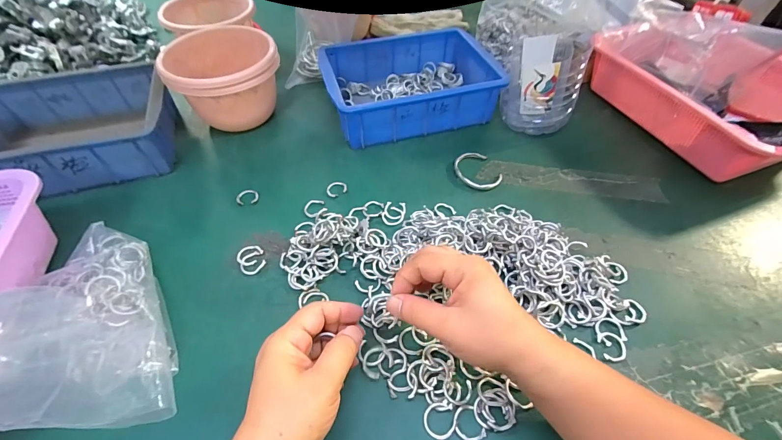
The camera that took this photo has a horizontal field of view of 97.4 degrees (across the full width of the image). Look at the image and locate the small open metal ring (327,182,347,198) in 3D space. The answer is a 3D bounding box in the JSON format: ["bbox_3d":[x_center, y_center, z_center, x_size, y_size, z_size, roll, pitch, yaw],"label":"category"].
[{"bbox_3d":[-0.070,-0.040,0.441,0.026,0.007,0.022,-36,61,-26],"label":"small open metal ring"}]

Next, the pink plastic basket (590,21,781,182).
[{"bbox_3d":[0.446,-0.172,0.481,0.204,0.104,0.287,-16,54,-14],"label":"pink plastic basket"}]

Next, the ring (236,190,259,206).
[{"bbox_3d":[-0.180,-0.029,0.431,0.025,0.006,0.024,1,52,-1],"label":"ring"}]

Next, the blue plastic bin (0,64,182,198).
[{"bbox_3d":[-0.416,-0.116,0.450,0.236,0.076,0.178,-18,54,-15],"label":"blue plastic bin"}]

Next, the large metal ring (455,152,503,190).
[{"bbox_3d":[0.113,-0.066,0.454,0.053,0.007,0.067,-18,54,-16],"label":"large metal ring"}]

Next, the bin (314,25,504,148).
[{"bbox_3d":[0.024,-0.206,0.526,0.240,0.076,0.174,-13,53,-12],"label":"bin"}]

